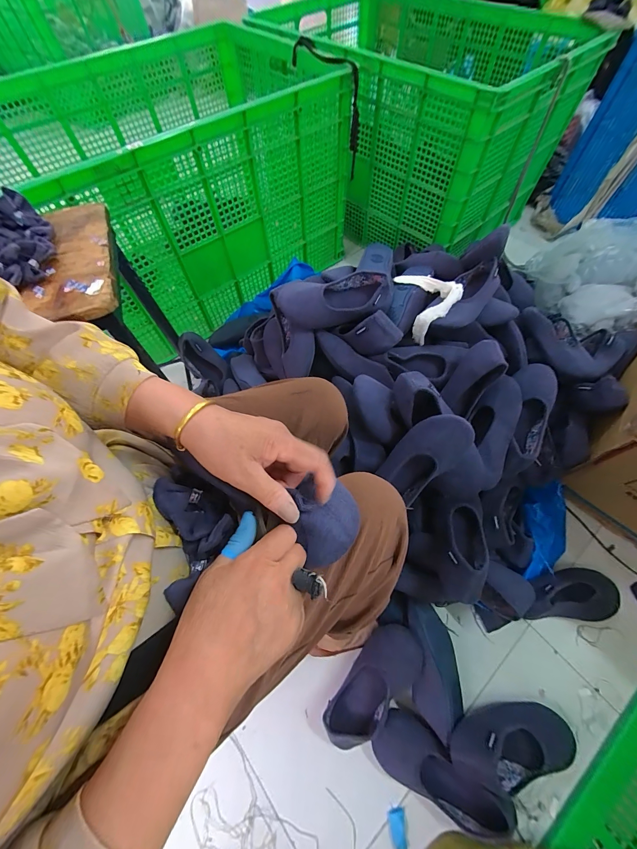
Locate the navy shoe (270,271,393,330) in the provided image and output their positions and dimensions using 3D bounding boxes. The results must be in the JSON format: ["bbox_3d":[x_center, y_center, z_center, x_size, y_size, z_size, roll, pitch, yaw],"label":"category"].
[{"bbox_3d":[0.032,-0.263,0.653,0.258,0.079,0.115,-5,63,-1],"label":"navy shoe"}]

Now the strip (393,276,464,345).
[{"bbox_3d":[0.252,-0.291,0.703,0.100,0.097,0.179,-10,63,-3],"label":"strip"}]

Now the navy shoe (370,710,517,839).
[{"bbox_3d":[0.210,0.630,0.546,0.231,0.078,0.097,31,68,16],"label":"navy shoe"}]

